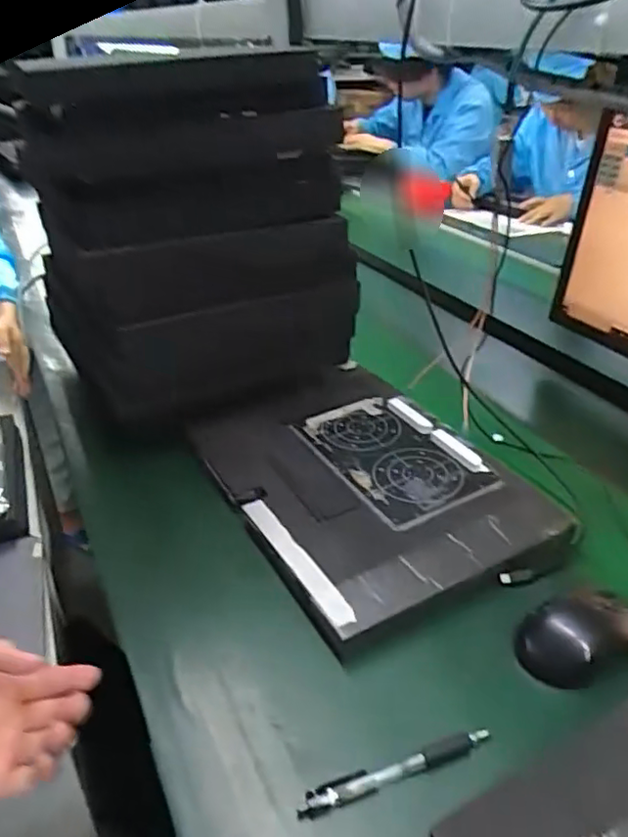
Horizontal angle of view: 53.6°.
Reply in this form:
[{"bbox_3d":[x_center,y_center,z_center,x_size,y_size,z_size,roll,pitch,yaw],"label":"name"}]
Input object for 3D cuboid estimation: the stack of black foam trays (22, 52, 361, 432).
[{"bbox_3d":[-0.150,-0.218,0.741,0.300,0.359,0.267,-15,35,-22],"label":"stack of black foam trays"}]

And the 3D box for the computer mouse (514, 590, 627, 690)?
[{"bbox_3d":[0.213,0.172,0.497,0.100,0.044,0.064,-13,35,-20],"label":"computer mouse"}]

